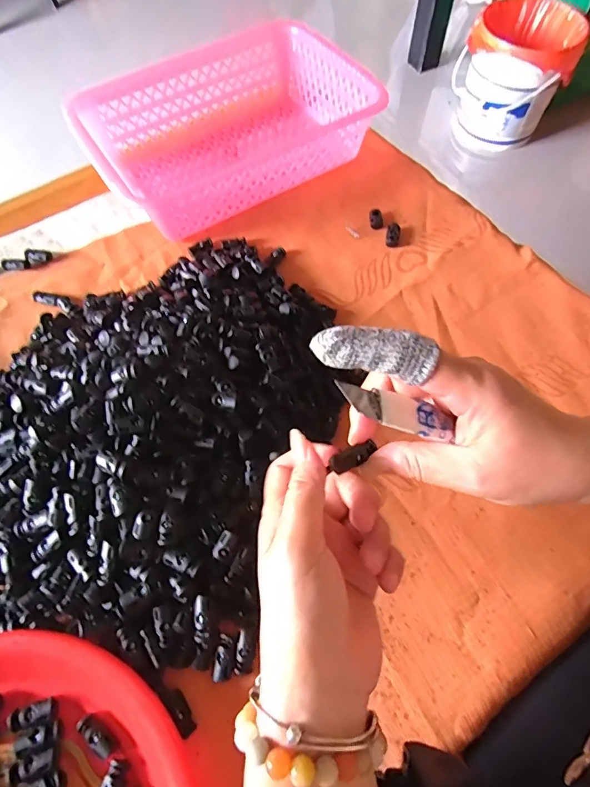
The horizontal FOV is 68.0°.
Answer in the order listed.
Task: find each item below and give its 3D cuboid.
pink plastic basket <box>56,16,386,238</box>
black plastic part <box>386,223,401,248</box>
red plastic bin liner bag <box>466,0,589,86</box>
[{"bbox_3d":[-0.075,-0.301,0.505,0.296,0.078,0.201,-31,67,-13],"label":"pink plastic basket"},{"bbox_3d":[0.105,-0.171,0.468,0.014,0.009,0.029,11,65,7],"label":"black plastic part"},{"bbox_3d":[0.616,-0.923,1.158,0.278,0.109,0.254,32,69,15],"label":"red plastic bin liner bag"}]

